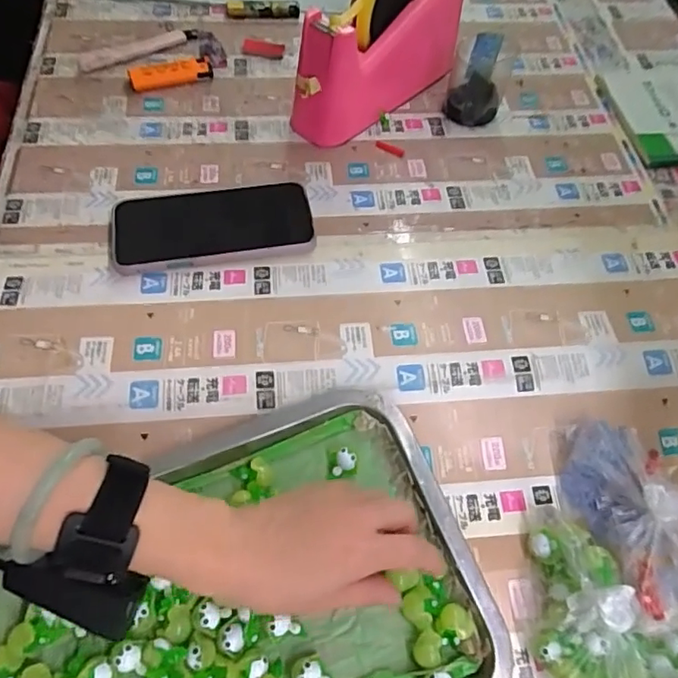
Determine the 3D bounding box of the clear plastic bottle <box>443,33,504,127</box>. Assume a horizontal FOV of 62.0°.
[{"bbox_3d":[0.133,-0.248,0.547,0.050,0.066,0.060,13,63,3],"label":"clear plastic bottle"}]

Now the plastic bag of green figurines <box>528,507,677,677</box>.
[{"bbox_3d":[0.171,0.180,0.332,0.144,0.058,0.087,38,67,15],"label":"plastic bag of green figurines"}]

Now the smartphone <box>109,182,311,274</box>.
[{"bbox_3d":[-0.104,-0.095,0.469,0.164,0.012,0.080,-8,55,-8],"label":"smartphone"}]

